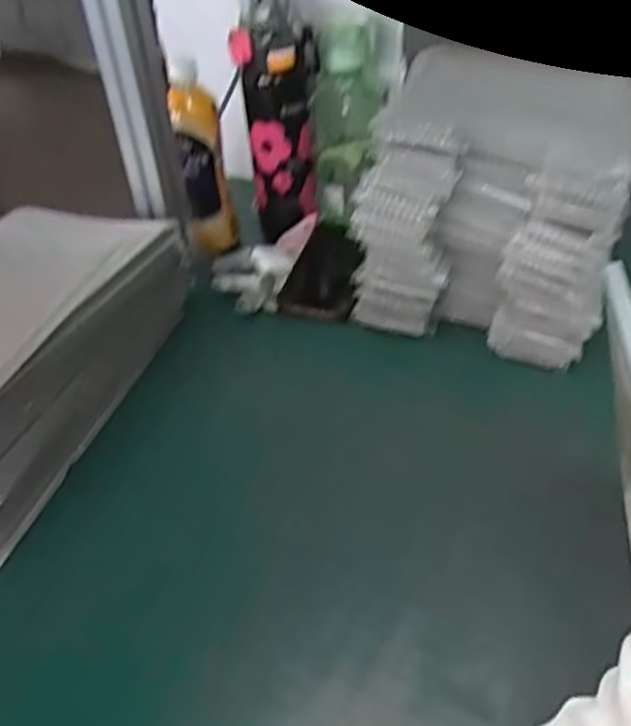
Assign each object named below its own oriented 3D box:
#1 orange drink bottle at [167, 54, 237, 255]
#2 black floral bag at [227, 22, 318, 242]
[{"bbox_3d":[-0.128,-0.227,0.820,0.053,0.207,0.061,-12,40,-7],"label":"orange drink bottle"},{"bbox_3d":[-0.039,-0.264,0.813,0.077,0.230,0.064,11,42,19],"label":"black floral bag"}]

